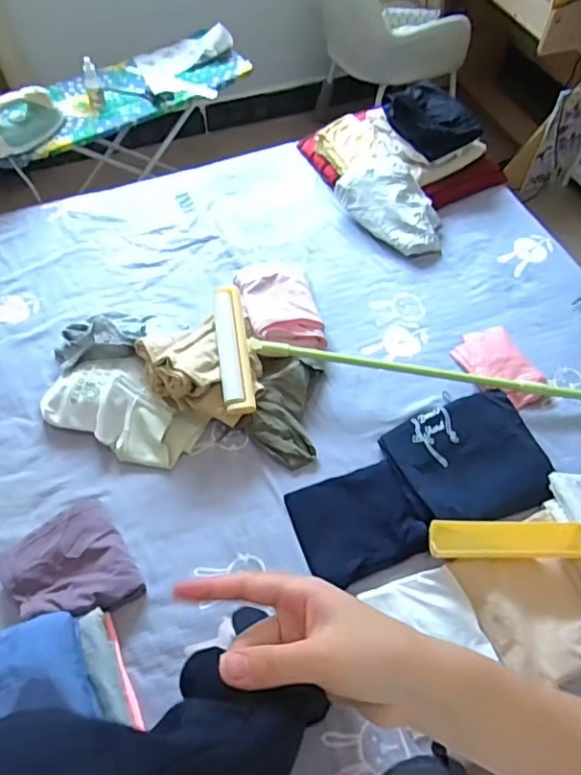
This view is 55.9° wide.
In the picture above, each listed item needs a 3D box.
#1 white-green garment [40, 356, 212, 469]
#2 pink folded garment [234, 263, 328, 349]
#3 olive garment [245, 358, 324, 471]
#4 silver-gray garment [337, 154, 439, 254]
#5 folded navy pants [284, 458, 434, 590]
[{"bbox_3d":[-0.337,0.041,1.110,0.315,0.071,0.176,23,60,13],"label":"white-green garment"},{"bbox_3d":[-0.025,-0.199,1.253,0.169,0.061,0.288,-13,59,-9],"label":"pink folded garment"},{"bbox_3d":[-0.012,0.042,1.122,0.141,0.046,0.240,4,58,2],"label":"olive garment"},{"bbox_3d":[0.262,-0.460,1.390,0.164,0.107,0.300,-34,64,-20],"label":"silver-gray garment"},{"bbox_3d":[0.127,0.244,1.007,0.225,0.035,0.188,-16,59,-11],"label":"folded navy pants"}]

